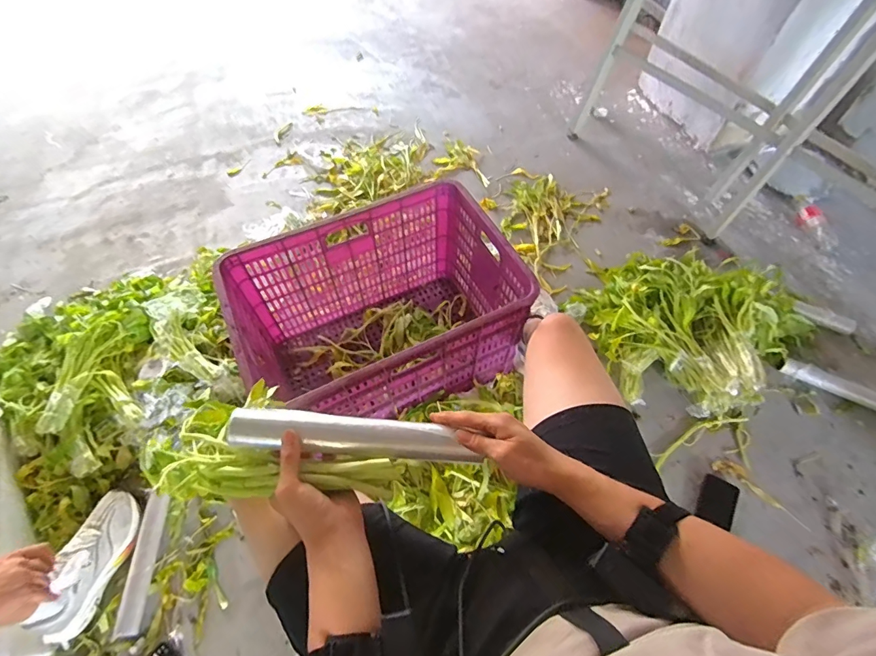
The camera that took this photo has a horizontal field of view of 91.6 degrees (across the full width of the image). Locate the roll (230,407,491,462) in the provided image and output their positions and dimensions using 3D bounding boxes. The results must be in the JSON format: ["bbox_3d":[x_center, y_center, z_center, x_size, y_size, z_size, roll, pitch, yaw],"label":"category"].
[{"bbox_3d":[-0.100,0.134,0.515,0.281,0.043,0.041,9,60,-8],"label":"roll"}]

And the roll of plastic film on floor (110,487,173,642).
[{"bbox_3d":[-0.673,0.532,0.977,0.046,0.031,0.286,-3,58,0],"label":"roll of plastic film on floor"}]

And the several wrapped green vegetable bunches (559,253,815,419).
[{"bbox_3d":[0.719,-0.046,1.231,0.567,0.191,0.540,-29,63,-16],"label":"several wrapped green vegetable bunches"}]

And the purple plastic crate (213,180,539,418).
[{"bbox_3d":[-0.140,-0.014,1.097,0.617,0.390,0.423,-23,62,-13],"label":"purple plastic crate"}]

